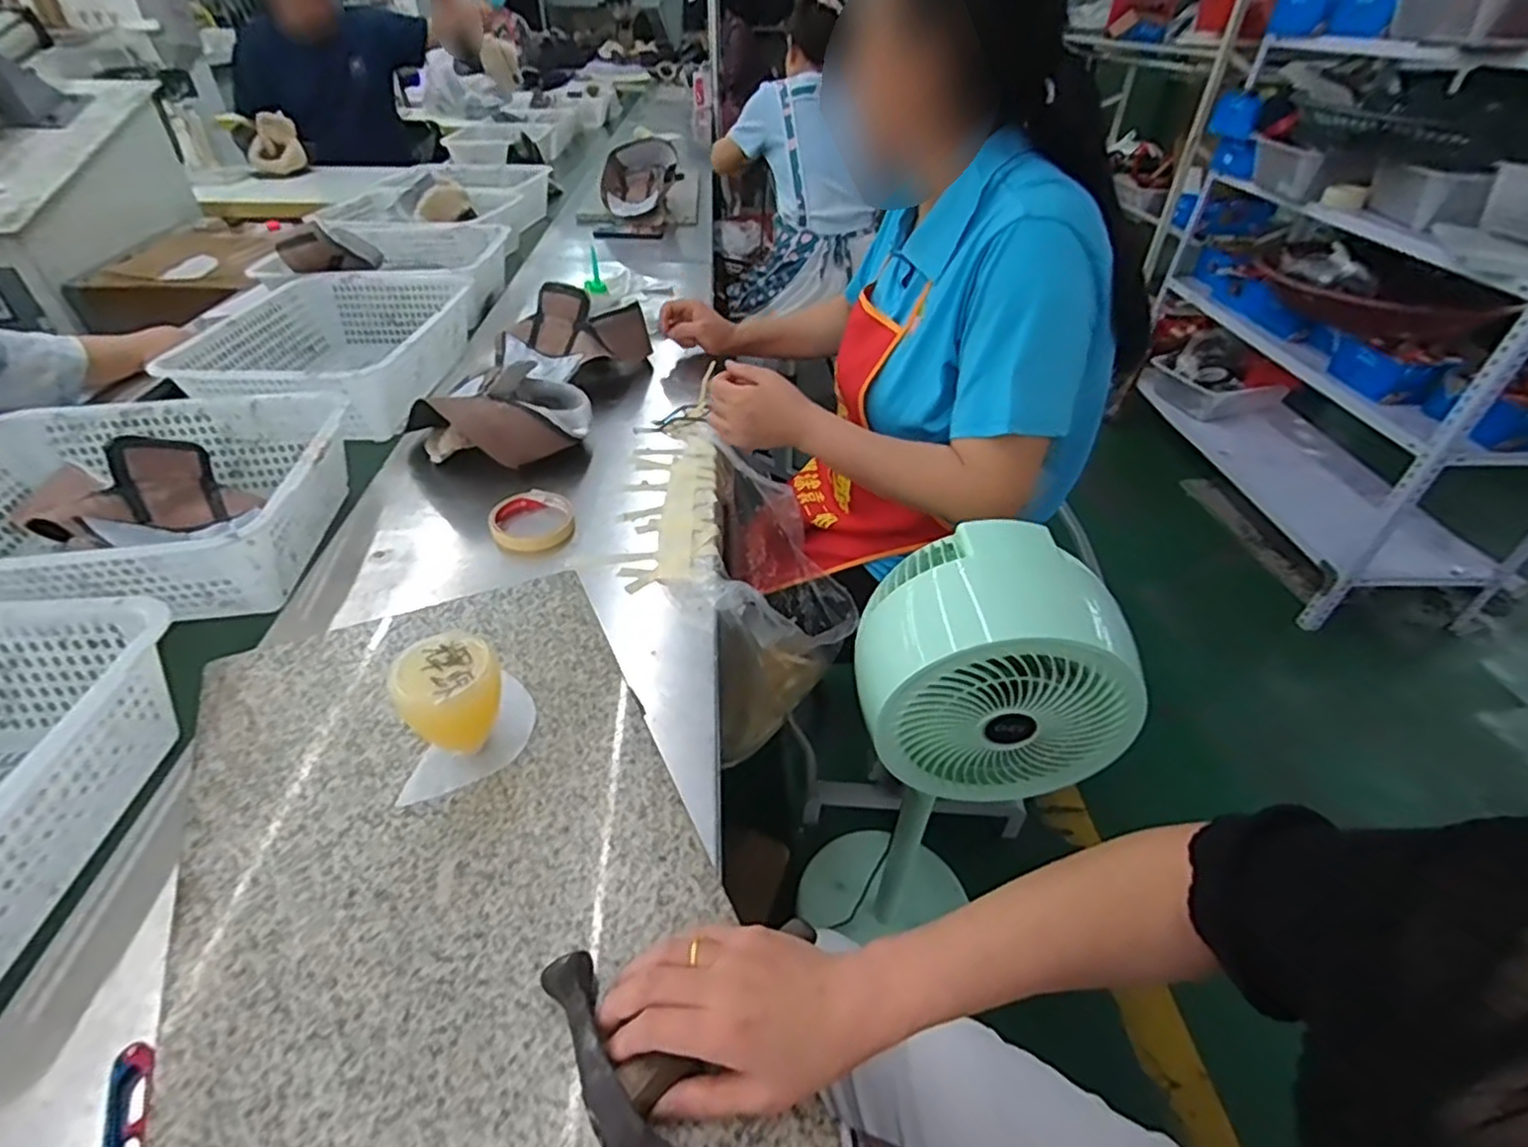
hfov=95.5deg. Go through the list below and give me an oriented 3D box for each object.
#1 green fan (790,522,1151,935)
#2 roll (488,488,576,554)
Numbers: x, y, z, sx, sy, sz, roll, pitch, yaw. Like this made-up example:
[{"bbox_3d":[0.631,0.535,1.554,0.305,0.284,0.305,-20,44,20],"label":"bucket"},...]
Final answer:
[{"bbox_3d":[0.211,0.277,0.879,0.235,0.800,0.233,3,40,2],"label":"green fan"},{"bbox_3d":[-0.250,-0.057,0.751,0.084,0.024,0.088,1,40,-1],"label":"roll"}]

